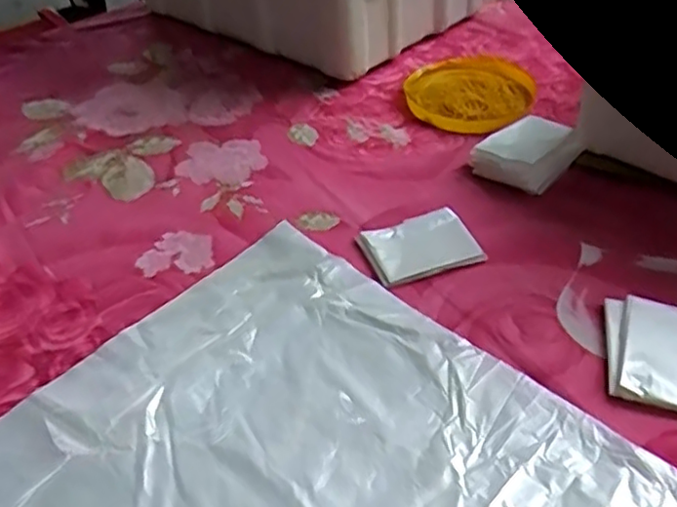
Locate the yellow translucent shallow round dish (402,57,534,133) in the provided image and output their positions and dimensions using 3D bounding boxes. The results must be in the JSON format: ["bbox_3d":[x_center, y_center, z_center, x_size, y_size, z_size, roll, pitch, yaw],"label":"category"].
[{"bbox_3d":[0.142,-0.173,0.683,0.139,0.017,0.116,-27,47,-22],"label":"yellow translucent shallow round dish"}]

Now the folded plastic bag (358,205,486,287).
[{"bbox_3d":[0.065,-0.006,0.512,0.085,0.006,0.062,-18,44,-13],"label":"folded plastic bag"}]

